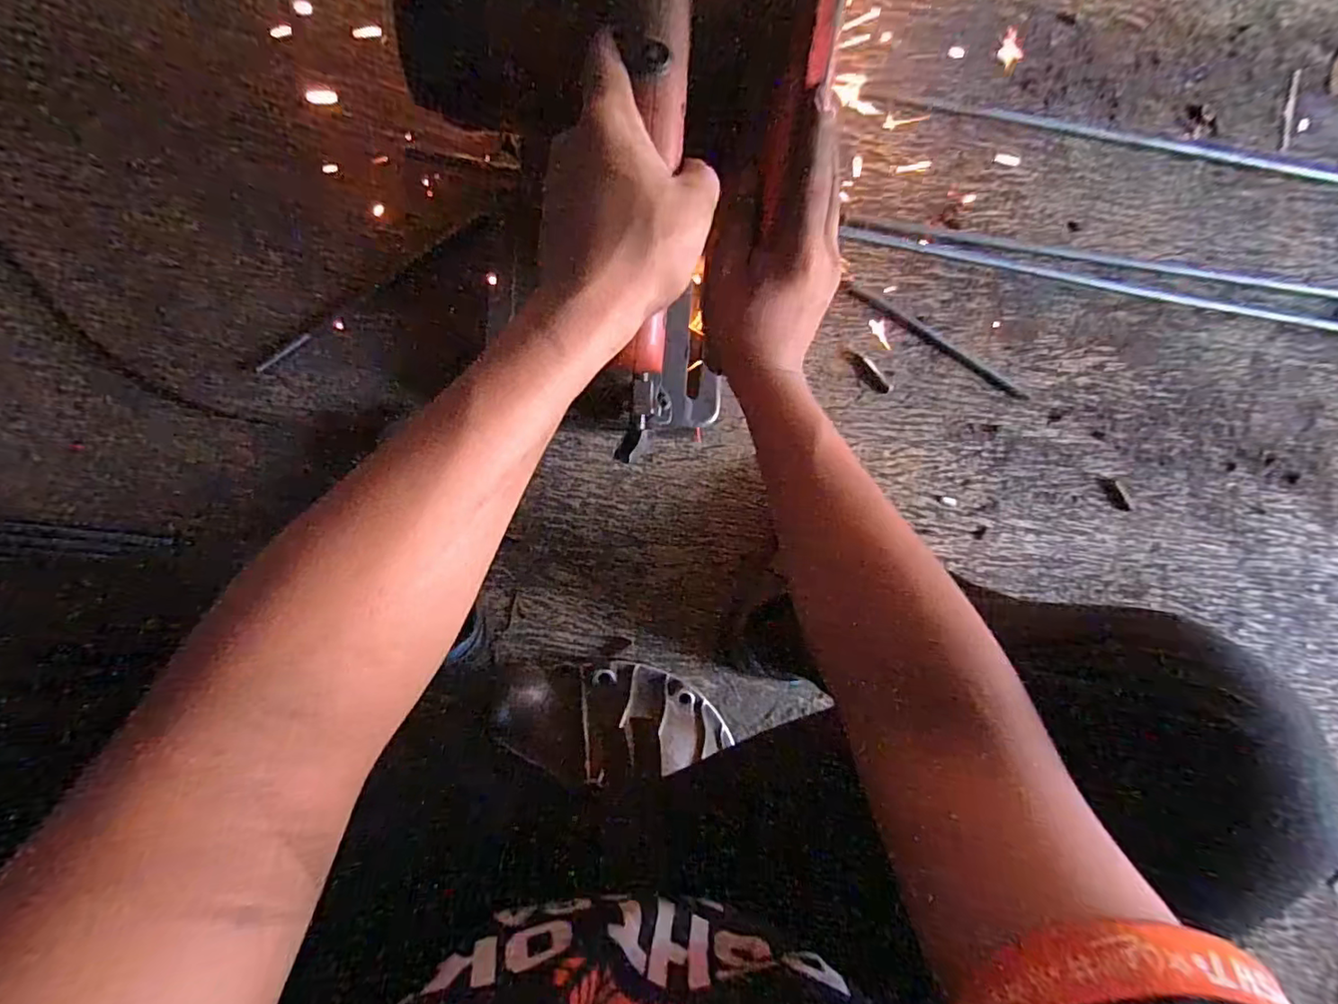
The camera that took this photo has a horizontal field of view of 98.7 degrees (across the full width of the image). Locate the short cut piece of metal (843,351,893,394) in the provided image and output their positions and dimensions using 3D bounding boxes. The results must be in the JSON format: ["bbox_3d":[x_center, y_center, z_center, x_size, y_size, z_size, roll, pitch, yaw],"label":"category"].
[{"bbox_3d":[0.248,-0.162,0.716,0.021,0.004,0.073,-44,94,-2],"label":"short cut piece of metal"}]

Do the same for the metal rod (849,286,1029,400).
[{"bbox_3d":[0.342,-0.199,0.724,0.268,0.005,0.014,30,87,-8],"label":"metal rod"}]

